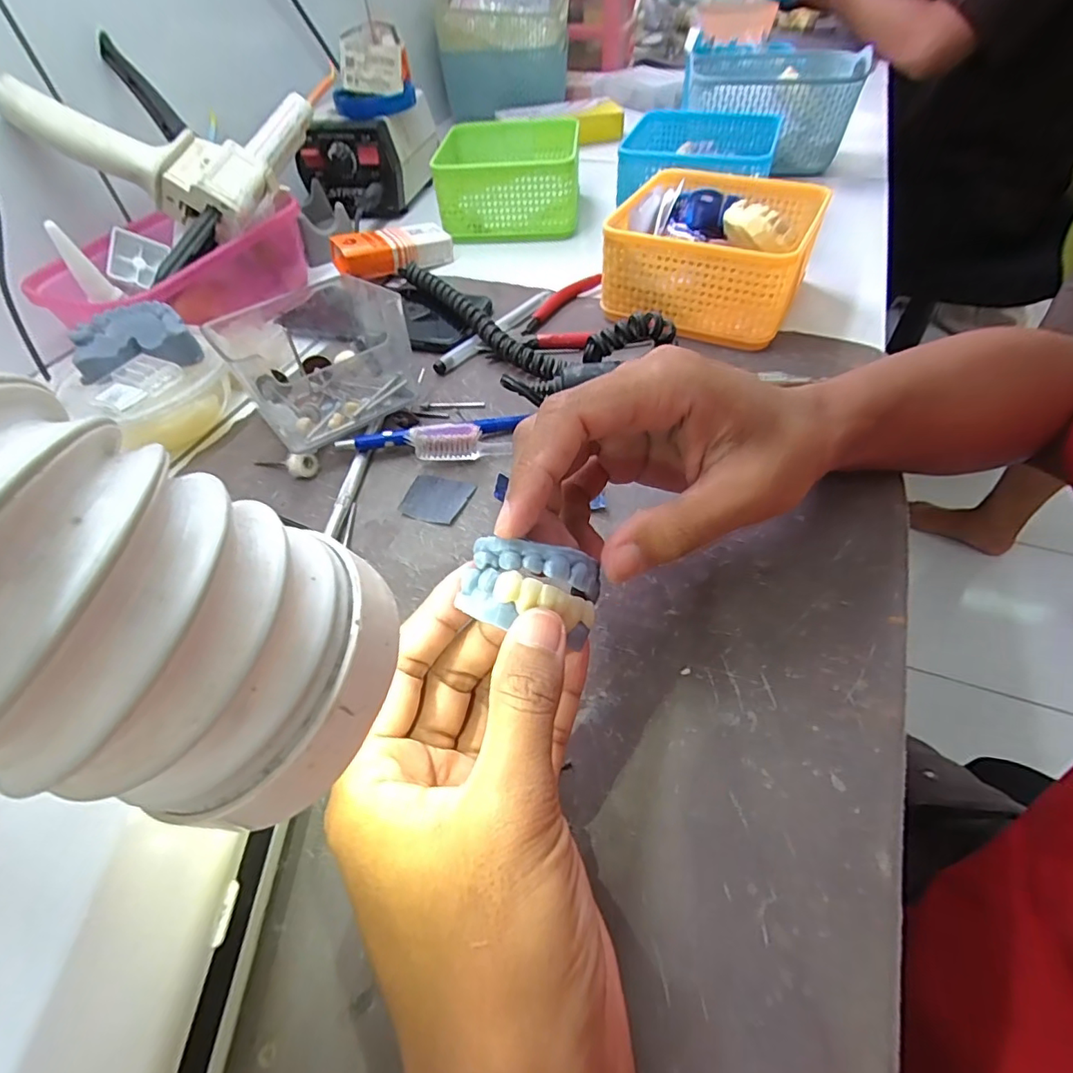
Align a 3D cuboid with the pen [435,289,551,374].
[{"bbox_3d":[-0.029,-0.156,0.404,0.016,0.009,0.126,28,58,25],"label":"pen"}]

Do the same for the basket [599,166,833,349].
[{"bbox_3d":[0.130,-0.212,0.400,0.133,0.061,0.134,18,54,18],"label":"basket"}]

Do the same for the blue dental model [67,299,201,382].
[{"bbox_3d":[-0.248,-0.118,0.329,0.061,0.021,0.058,-35,56,-22],"label":"blue dental model"}]

